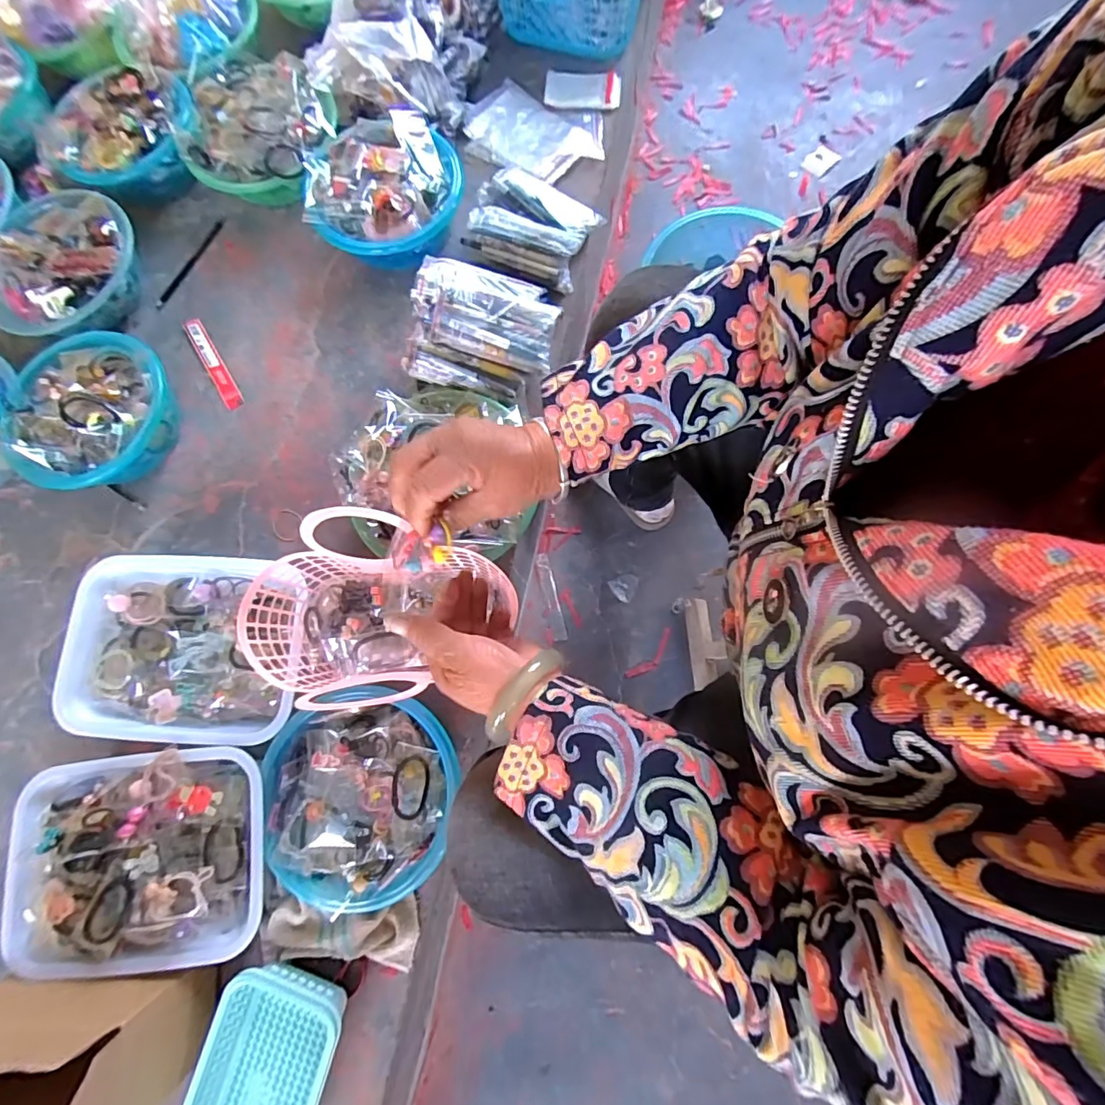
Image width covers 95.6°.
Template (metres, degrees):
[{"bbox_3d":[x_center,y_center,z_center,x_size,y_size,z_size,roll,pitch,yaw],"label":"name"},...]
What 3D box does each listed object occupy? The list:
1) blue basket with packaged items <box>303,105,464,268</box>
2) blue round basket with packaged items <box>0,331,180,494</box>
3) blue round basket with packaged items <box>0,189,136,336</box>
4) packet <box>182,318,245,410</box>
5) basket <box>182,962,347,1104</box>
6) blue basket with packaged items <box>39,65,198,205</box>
[{"bbox_3d":[-0.245,-0.523,0.750,0.222,0.089,0.218,-6,77,0],"label":"blue basket with packaged items"},{"bbox_3d":[-0.626,-0.191,0.692,0.188,0.094,0.218,-17,77,-2],"label":"blue round basket with packaged items"},{"bbox_3d":[-0.736,-0.428,0.756,0.216,0.074,0.229,0,77,2],"label":"blue round basket with packaged items"},{"bbox_3d":[-0.512,-0.286,0.755,0.029,0.008,0.181,-34,78,-6],"label":"packet"},{"bbox_3d":[-0.319,0.580,0.528,0.141,0.055,0.250,15,78,5],"label":"basket"},{"bbox_3d":[-0.678,-0.647,0.796,0.231,0.099,0.189,-4,77,1],"label":"blue basket with packaged items"}]

